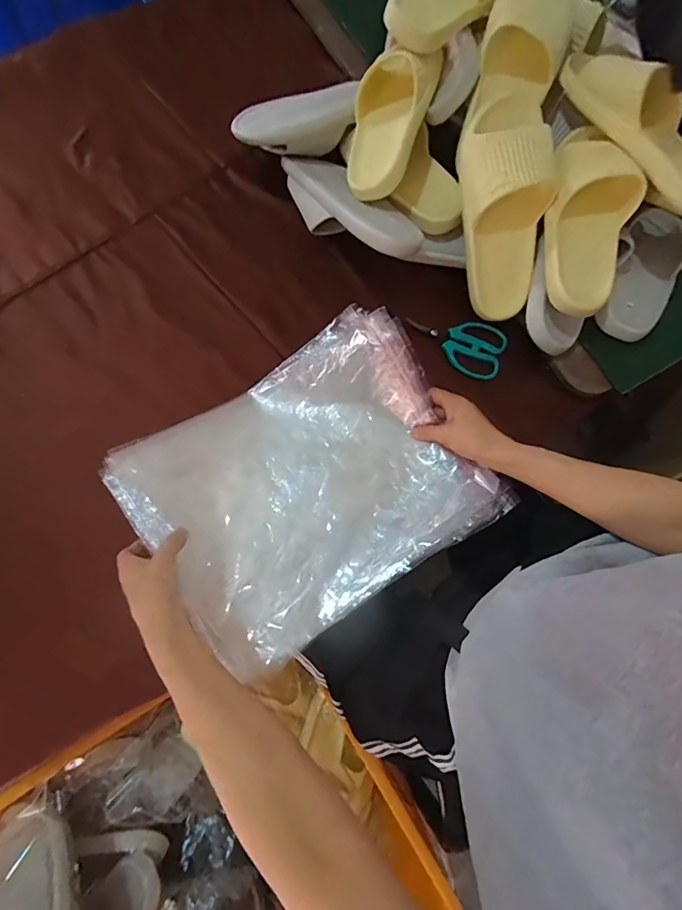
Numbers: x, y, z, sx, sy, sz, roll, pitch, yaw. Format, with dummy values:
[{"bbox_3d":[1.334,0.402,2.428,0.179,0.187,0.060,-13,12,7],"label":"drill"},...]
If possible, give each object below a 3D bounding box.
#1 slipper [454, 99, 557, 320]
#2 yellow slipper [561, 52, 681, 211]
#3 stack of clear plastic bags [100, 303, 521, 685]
[{"bbox_3d":[0.210,-0.302,0.544,0.107,0.077,0.251,-8,115,-3],"label":"slipper"},{"bbox_3d":[0.359,-0.383,0.494,0.071,0.074,0.226,-34,81,-9],"label":"yellow slipper"},{"bbox_3d":[-0.037,0.036,0.516,0.378,0.089,0.305,-33,79,-8],"label":"stack of clear plastic bags"}]

